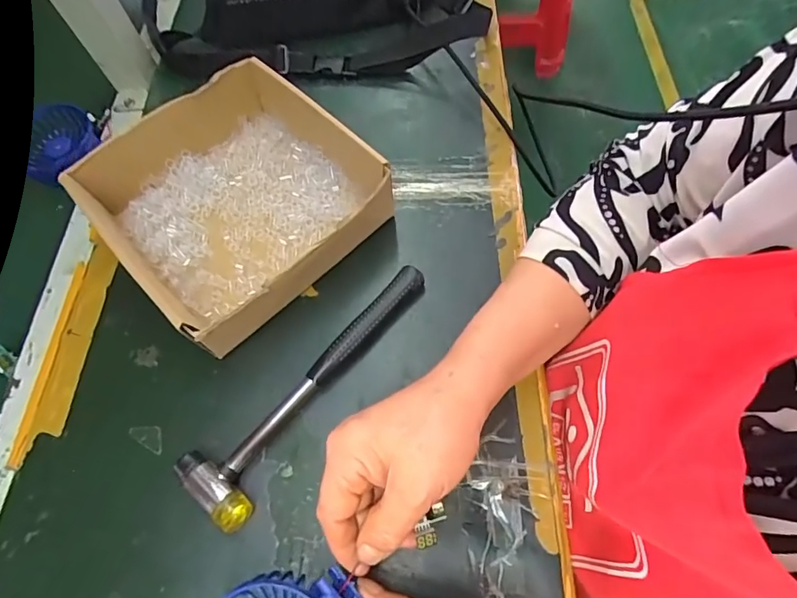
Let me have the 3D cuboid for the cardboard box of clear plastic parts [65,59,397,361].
[{"bbox_3d":[-0.144,-0.090,0.418,0.204,0.076,0.223,-42,69,-17],"label":"cardboard box of clear plastic parts"}]

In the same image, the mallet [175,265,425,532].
[{"bbox_3d":[-0.059,0.062,0.368,0.058,0.022,0.233,38,71,19],"label":"mallet"}]

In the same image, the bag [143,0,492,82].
[{"bbox_3d":[-0.098,-0.326,0.509,0.375,0.087,0.135,-7,63,-1],"label":"bag"}]

